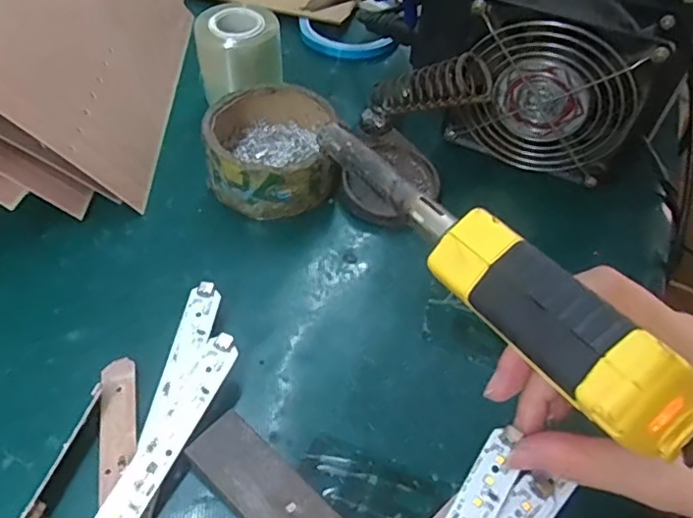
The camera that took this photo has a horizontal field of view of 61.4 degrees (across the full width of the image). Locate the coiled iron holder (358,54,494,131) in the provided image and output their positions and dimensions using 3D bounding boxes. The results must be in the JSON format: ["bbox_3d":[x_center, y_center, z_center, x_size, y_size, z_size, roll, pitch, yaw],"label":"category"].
[{"bbox_3d":[0.051,-0.109,0.392,0.093,0.026,0.031,-8,46,35],"label":"coiled iron holder"}]

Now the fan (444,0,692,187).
[{"bbox_3d":[0.137,-0.110,0.384,0.129,0.113,0.052,24,57,13],"label":"fan"}]

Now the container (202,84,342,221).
[{"bbox_3d":[-0.049,-0.075,0.390,0.083,0.040,0.084,-4,55,-7],"label":"container"}]

